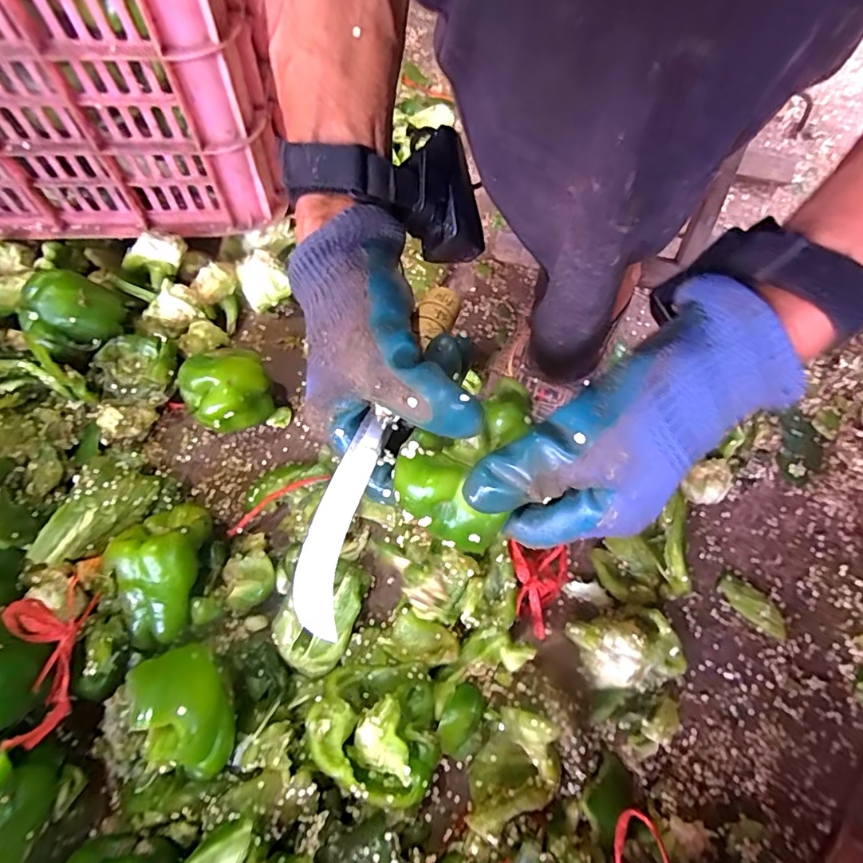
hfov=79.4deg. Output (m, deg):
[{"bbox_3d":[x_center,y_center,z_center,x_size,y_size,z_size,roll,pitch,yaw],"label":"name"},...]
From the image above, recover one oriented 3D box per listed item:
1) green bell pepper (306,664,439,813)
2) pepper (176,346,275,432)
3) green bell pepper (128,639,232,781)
[{"bbox_3d":[-0.039,0.198,0.349,0.082,0.041,0.086,0,64,4],"label":"green bell pepper"},{"bbox_3d":[-0.175,-0.032,0.456,0.072,0.070,0.067,-39,68,-14],"label":"pepper"},{"bbox_3d":[-0.158,0.182,0.341,0.050,0.051,0.079,-29,66,-10],"label":"green bell pepper"}]

